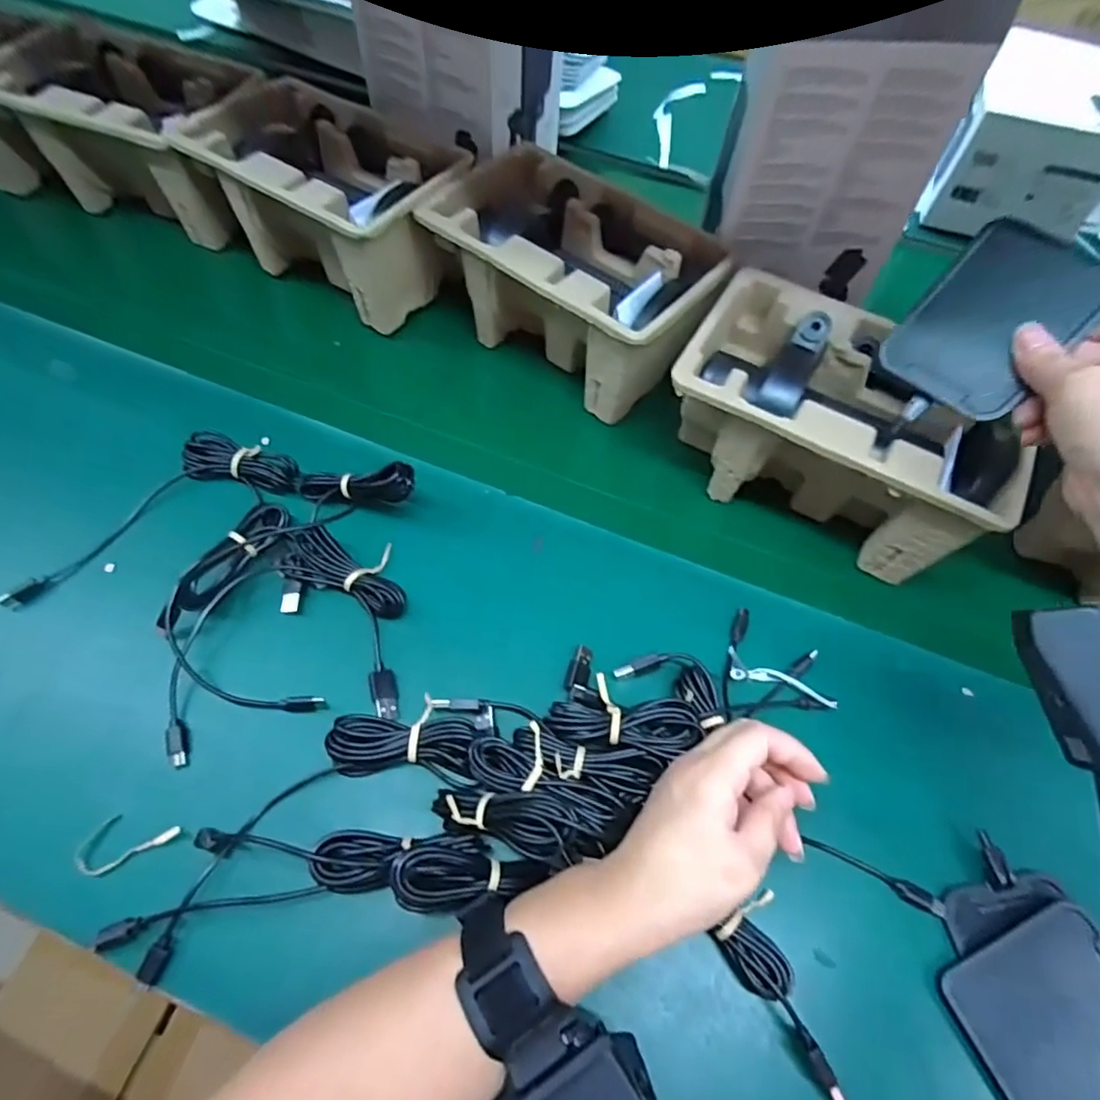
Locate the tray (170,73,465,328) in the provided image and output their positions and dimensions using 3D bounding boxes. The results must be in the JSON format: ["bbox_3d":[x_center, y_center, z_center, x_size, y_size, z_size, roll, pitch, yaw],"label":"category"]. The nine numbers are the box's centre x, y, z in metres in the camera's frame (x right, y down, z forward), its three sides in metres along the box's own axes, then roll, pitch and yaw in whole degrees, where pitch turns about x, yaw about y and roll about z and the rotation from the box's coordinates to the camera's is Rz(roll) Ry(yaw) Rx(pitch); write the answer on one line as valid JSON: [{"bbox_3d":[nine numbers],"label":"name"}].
[{"bbox_3d":[-0.192,-0.318,0.537,0.232,0.106,0.144,31,67,15],"label":"tray"}]

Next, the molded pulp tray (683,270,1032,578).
[{"bbox_3d":[0.211,-0.095,0.436,0.216,0.104,0.142,28,66,14],"label":"molded pulp tray"}]

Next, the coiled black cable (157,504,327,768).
[{"bbox_3d":[-0.205,0.040,0.373,0.085,0.024,0.158,-17,64,-8],"label":"coiled black cable"}]

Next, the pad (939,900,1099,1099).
[{"bbox_3d":[0.260,0.242,0.303,0.095,0.005,0.077,-22,65,-11],"label":"pad"}]

